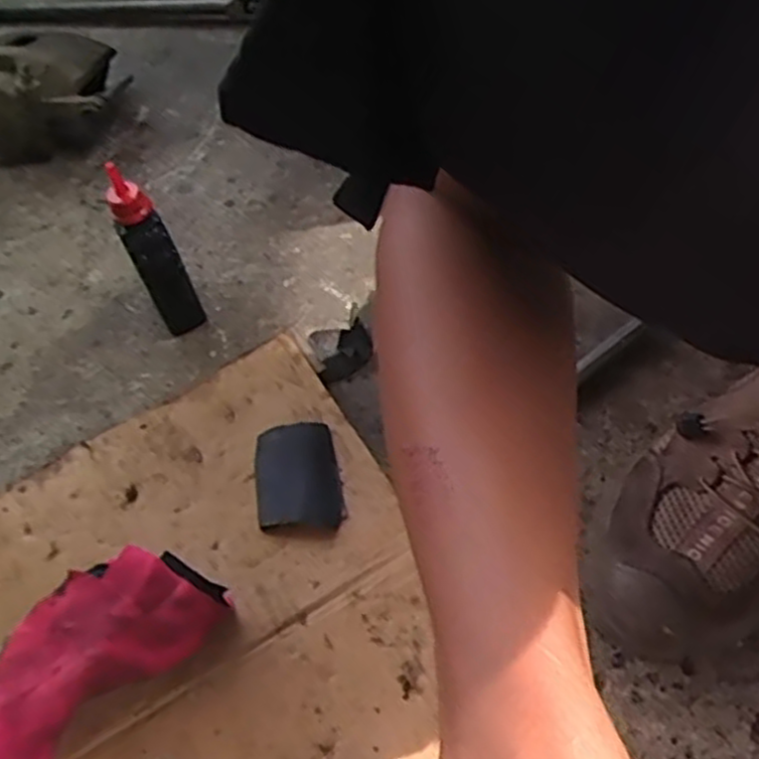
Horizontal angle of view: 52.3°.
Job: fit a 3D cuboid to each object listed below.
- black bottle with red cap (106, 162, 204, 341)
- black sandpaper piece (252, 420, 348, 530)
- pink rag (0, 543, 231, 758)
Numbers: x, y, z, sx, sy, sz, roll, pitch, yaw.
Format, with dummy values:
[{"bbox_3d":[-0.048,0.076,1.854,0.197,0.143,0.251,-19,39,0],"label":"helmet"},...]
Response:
[{"bbox_3d":[-0.157,-0.087,0.541,0.031,0.140,0.026,-22,58,-11],"label":"black bottle with red cap"},{"bbox_3d":[-0.053,0.061,0.498,0.053,0.018,0.069,-8,56,-2],"label":"black sandpaper piece"},{"bbox_3d":[-0.162,0.154,0.425,0.152,0.055,0.065,-37,62,-19],"label":"pink rag"}]

